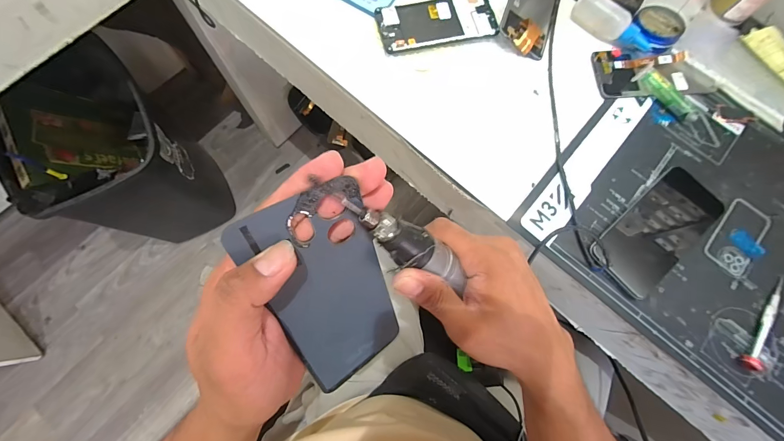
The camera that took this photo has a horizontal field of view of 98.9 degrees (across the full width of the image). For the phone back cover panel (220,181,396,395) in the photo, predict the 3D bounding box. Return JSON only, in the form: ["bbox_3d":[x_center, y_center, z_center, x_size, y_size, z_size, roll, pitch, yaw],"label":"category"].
[{"bbox_3d":[-0.034,0.051,0.216,0.073,0.157,0.011,-32,41,-23],"label":"phone back cover panel"}]

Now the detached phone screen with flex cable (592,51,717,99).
[{"bbox_3d":[0.341,-0.192,0.436,0.146,0.017,0.064,-1,79,-2],"label":"detached phone screen with flex cable"}]

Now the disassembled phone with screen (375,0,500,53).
[{"bbox_3d":[0.059,-0.263,0.440,0.153,0.007,0.070,-13,79,-4],"label":"disassembled phone with screen"}]

